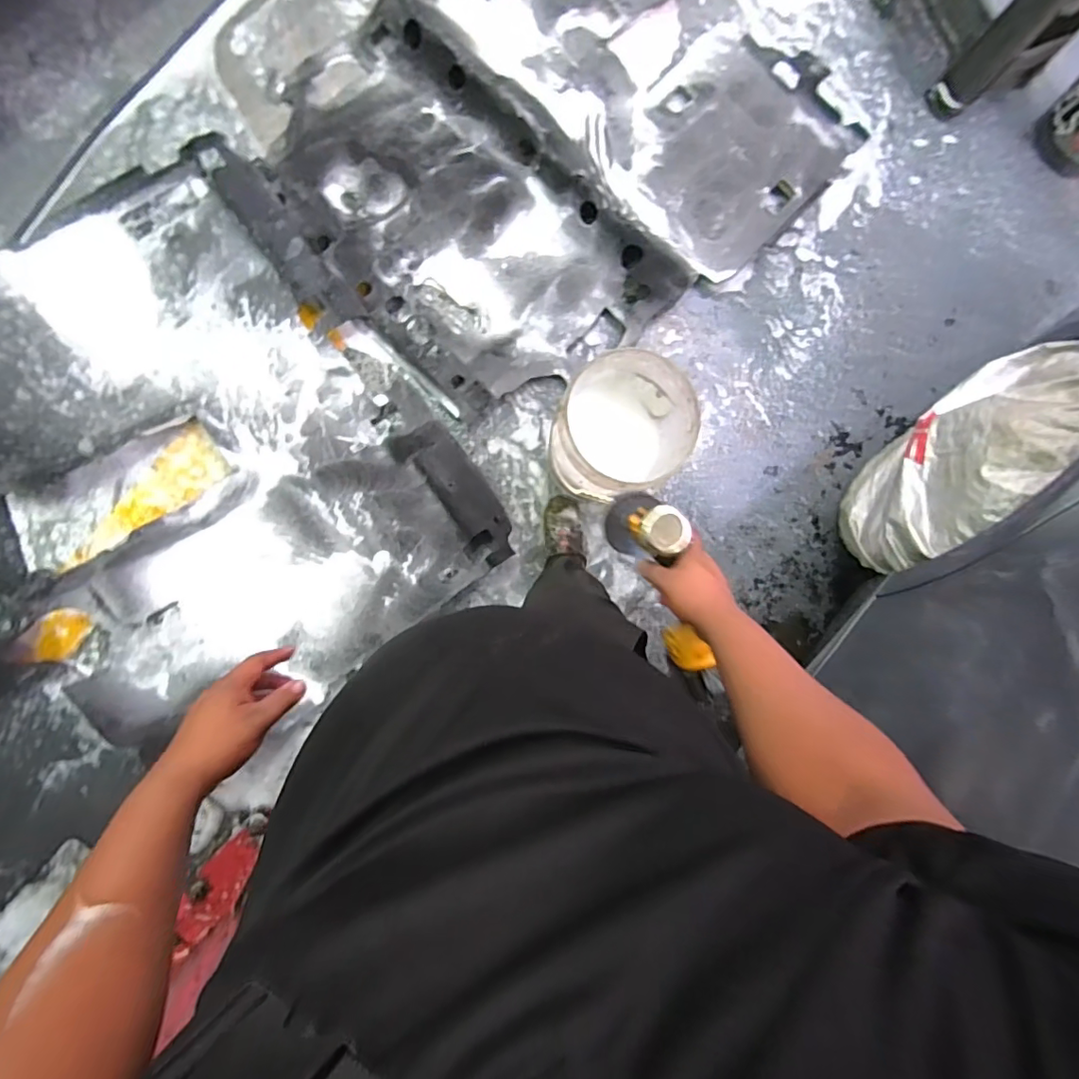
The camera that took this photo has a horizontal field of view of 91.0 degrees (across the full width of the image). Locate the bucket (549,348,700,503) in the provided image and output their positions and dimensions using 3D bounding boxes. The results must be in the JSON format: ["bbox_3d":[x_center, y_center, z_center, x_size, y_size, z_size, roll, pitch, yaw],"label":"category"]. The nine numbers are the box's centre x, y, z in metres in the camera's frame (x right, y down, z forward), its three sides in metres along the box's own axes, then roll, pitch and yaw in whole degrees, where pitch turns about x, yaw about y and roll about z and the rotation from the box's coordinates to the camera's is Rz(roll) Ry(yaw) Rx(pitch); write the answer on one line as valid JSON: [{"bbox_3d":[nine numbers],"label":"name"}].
[{"bbox_3d":[0.185,-0.247,1.280,0.292,0.301,0.300,0,86,-7],"label":"bucket"}]

